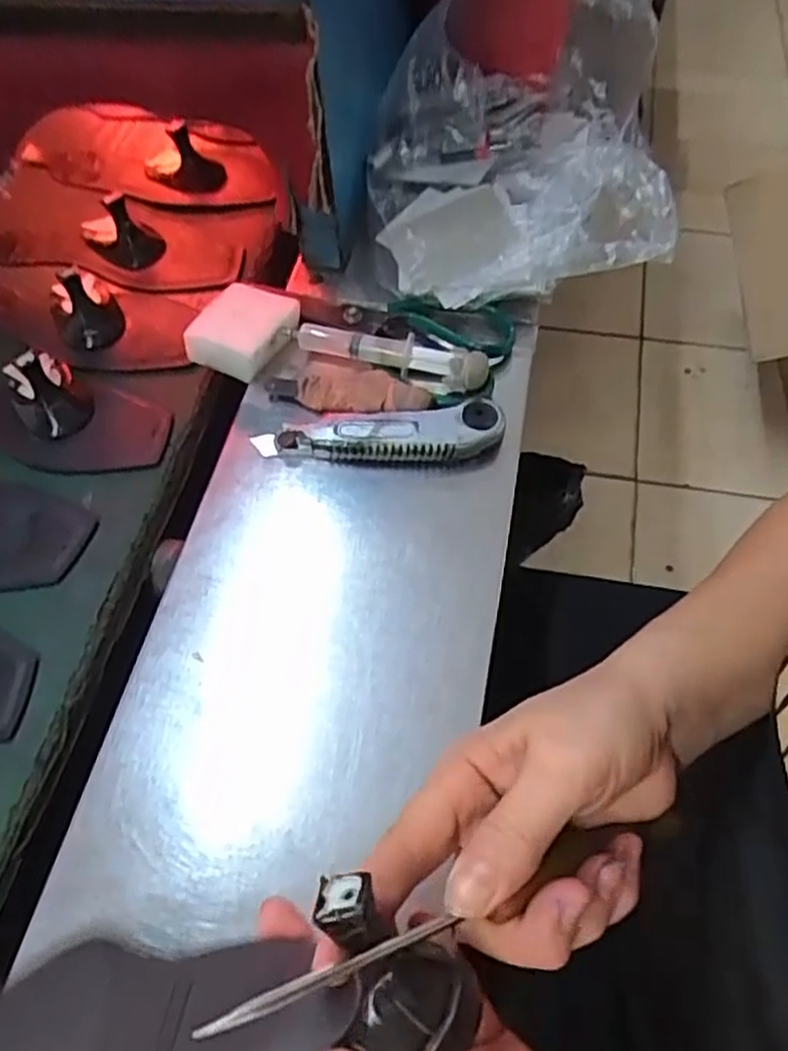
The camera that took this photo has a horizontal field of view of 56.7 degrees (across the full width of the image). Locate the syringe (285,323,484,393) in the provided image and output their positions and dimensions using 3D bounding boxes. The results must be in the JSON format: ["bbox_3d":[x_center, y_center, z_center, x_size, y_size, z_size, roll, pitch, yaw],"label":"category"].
[{"bbox_3d":[-0.006,-0.121,0.512,0.147,0.032,0.020,16,59,12],"label":"syringe"}]

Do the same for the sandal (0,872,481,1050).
[{"bbox_3d":[-0.087,0.174,0.252,0.227,0.065,0.060,-26,54,23],"label":"sandal"}]

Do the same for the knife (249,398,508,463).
[{"bbox_3d":[-0.011,-0.061,0.489,0.162,0.025,0.035,-2,57,1],"label":"knife"}]

